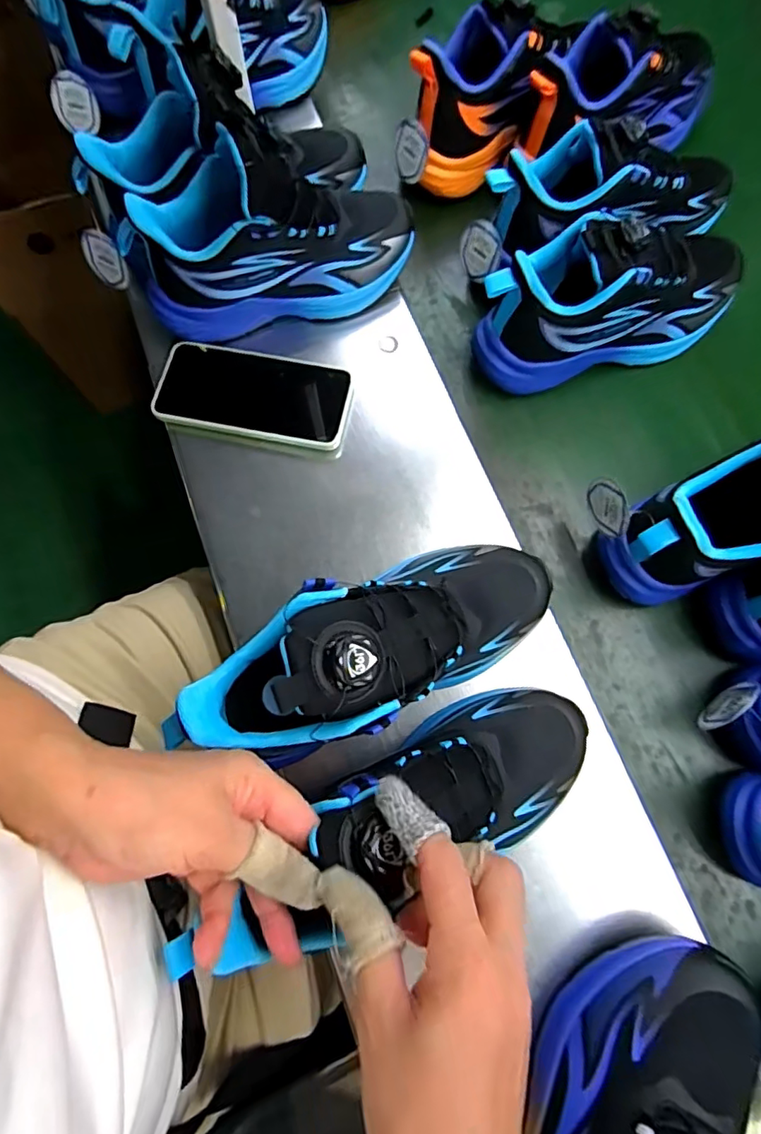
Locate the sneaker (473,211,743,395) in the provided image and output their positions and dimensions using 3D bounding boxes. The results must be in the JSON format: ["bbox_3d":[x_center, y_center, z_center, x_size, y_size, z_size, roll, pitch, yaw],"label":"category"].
[{"bbox_3d":[0.202,-0.228,0.464,0.252,0.127,0.082,-15,73,-7],"label":"sneaker"}]

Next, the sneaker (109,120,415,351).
[{"bbox_3d":[-0.086,-0.271,0.447,0.231,0.146,0.083,-15,73,-7],"label":"sneaker"}]

